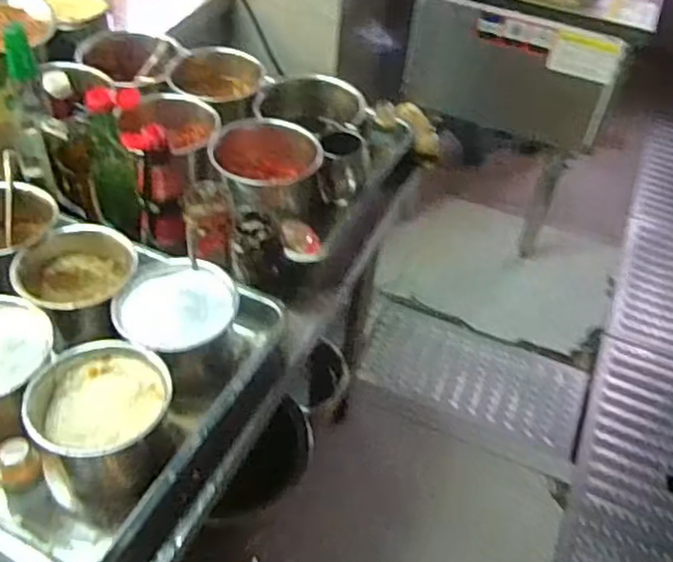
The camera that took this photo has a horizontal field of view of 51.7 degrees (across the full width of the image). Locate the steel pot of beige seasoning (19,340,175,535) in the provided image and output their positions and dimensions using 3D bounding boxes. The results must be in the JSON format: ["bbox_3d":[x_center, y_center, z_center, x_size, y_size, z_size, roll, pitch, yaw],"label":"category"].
[{"bbox_3d":[-0.244,0.146,0.708,0.128,0.104,0.139,3,46,-3],"label":"steel pot of beige seasoning"}]

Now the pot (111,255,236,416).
[{"bbox_3d":[-0.176,0.051,0.787,0.126,0.117,0.143,-14,49,-18],"label":"pot"}]

